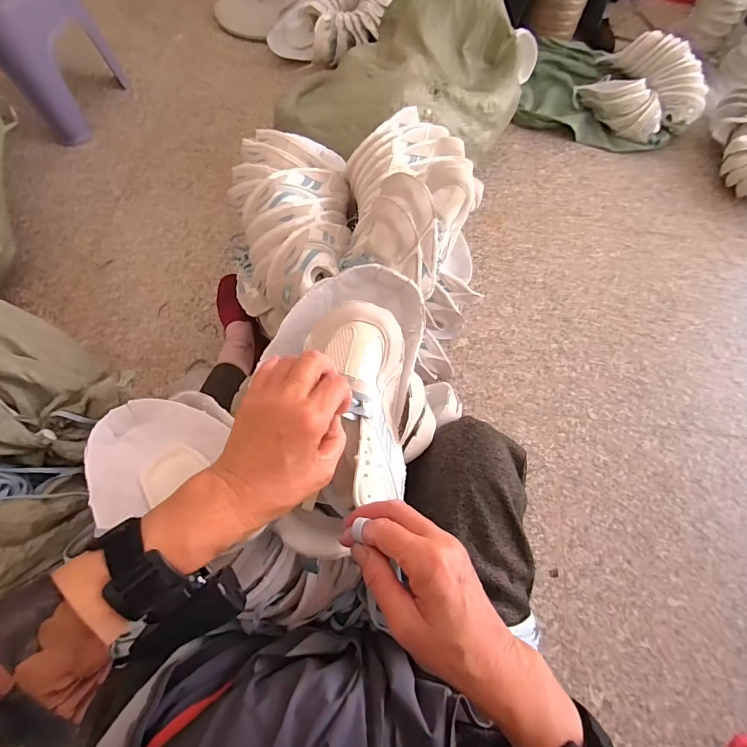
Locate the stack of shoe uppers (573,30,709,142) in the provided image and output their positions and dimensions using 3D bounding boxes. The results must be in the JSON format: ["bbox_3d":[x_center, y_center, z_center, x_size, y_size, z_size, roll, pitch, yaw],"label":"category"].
[{"bbox_3d":[0.846,-0.918,1.320,0.264,0.157,0.387,-35,71,-17],"label":"stack of shoe uppers"}]

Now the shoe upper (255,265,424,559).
[{"bbox_3d":[-0.034,0.026,0.393,0.153,0.073,0.267,4,72,-1],"label":"shoe upper"}]

